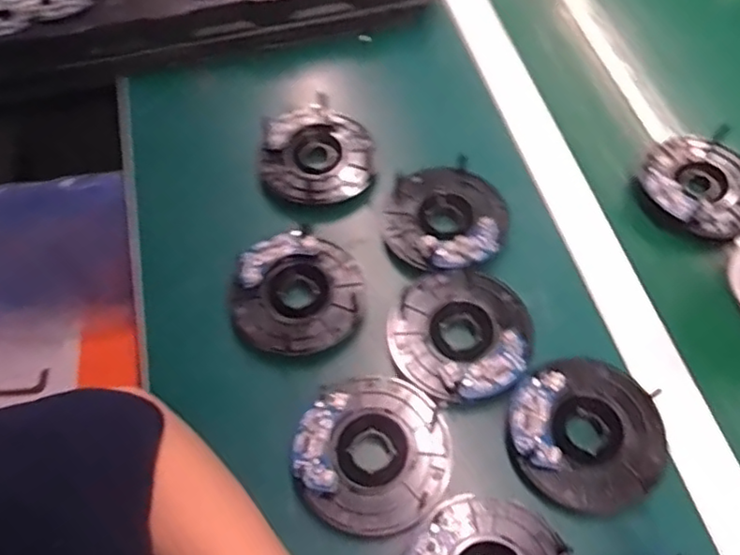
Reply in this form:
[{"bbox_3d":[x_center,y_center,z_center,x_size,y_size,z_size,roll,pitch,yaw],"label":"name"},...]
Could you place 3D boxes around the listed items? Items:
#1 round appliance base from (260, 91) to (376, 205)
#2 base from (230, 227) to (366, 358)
[{"bbox_3d":[-0.046,-0.108,0.546,0.094,0.032,0.098,0,61,0],"label":"round appliance base"},{"bbox_3d":[-0.054,0.010,0.469,0.098,0.013,0.095,0,61,0],"label":"base"}]

